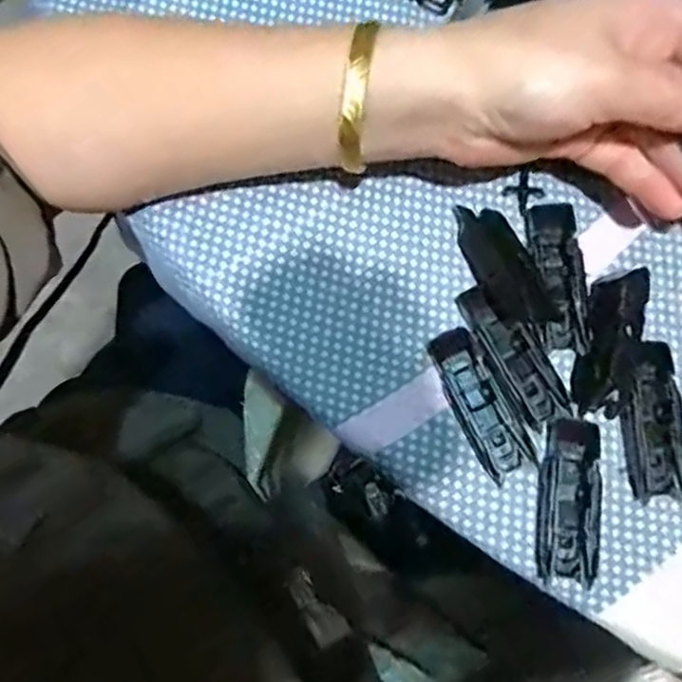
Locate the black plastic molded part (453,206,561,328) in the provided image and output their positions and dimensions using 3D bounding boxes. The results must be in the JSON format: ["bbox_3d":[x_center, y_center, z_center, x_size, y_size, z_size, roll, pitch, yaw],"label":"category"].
[{"bbox_3d":[0.073,-0.034,0.307,0.027,0.008,0.063,-22,80,-3],"label":"black plastic molded part"}]

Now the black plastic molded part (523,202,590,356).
[{"bbox_3d":[0.096,-0.029,0.301,0.020,0.012,0.067,-2,80,1],"label":"black plastic molded part"}]

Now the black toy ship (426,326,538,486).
[{"bbox_3d":[0.060,0.026,0.295,0.021,0.011,0.066,-25,80,-4],"label":"black toy ship"}]

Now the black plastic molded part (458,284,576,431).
[{"bbox_3d":[0.075,0.006,0.296,0.020,0.011,0.068,-29,81,-4],"label":"black plastic molded part"}]

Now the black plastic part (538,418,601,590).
[{"bbox_3d":[0.096,0.067,0.286,0.022,0.013,0.066,7,80,2],"label":"black plastic part"}]

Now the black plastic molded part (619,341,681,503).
[{"bbox_3d":[0.132,0.034,0.287,0.024,0.012,0.066,-8,92,0],"label":"black plastic molded part"}]

